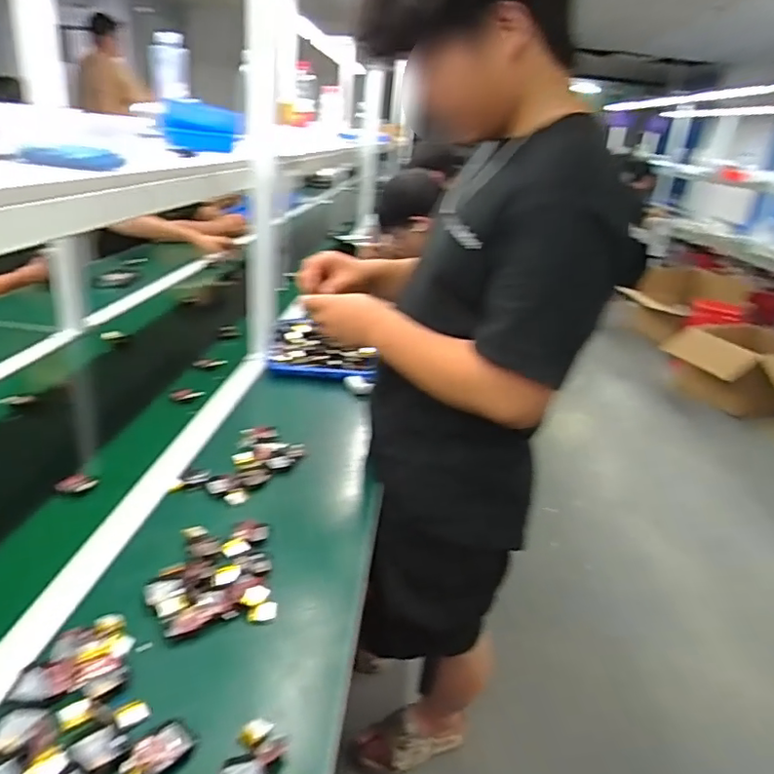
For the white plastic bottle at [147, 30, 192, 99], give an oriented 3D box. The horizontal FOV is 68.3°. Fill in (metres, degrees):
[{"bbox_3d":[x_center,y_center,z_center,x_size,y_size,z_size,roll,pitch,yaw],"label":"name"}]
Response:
[{"bbox_3d":[-0.499,-0.739,1.316,0.085,0.131,0.067,-2,26,-18],"label":"white plastic bottle"}]

